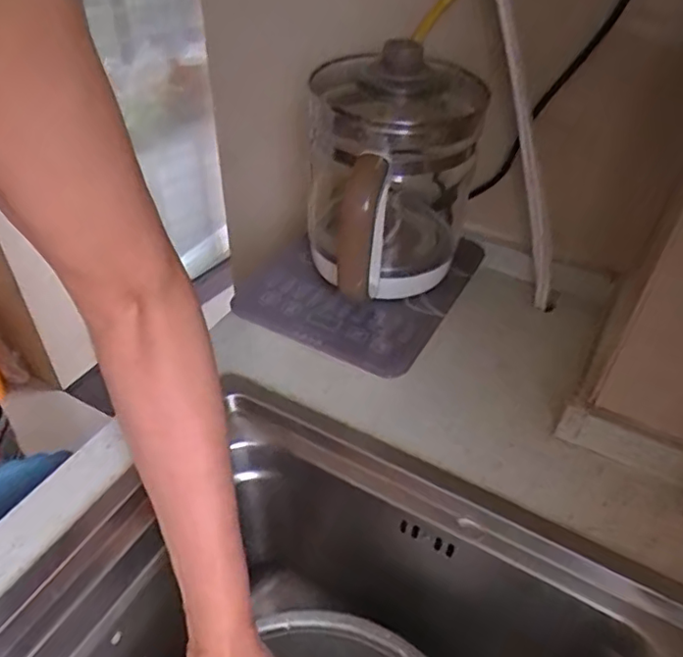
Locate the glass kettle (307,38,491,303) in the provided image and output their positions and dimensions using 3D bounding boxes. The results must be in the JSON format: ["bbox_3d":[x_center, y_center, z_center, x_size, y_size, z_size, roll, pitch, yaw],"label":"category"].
[{"bbox_3d":[0.041,-0.134,0.524,0.139,0.204,0.190,12,43,10],"label":"glass kettle"}]

